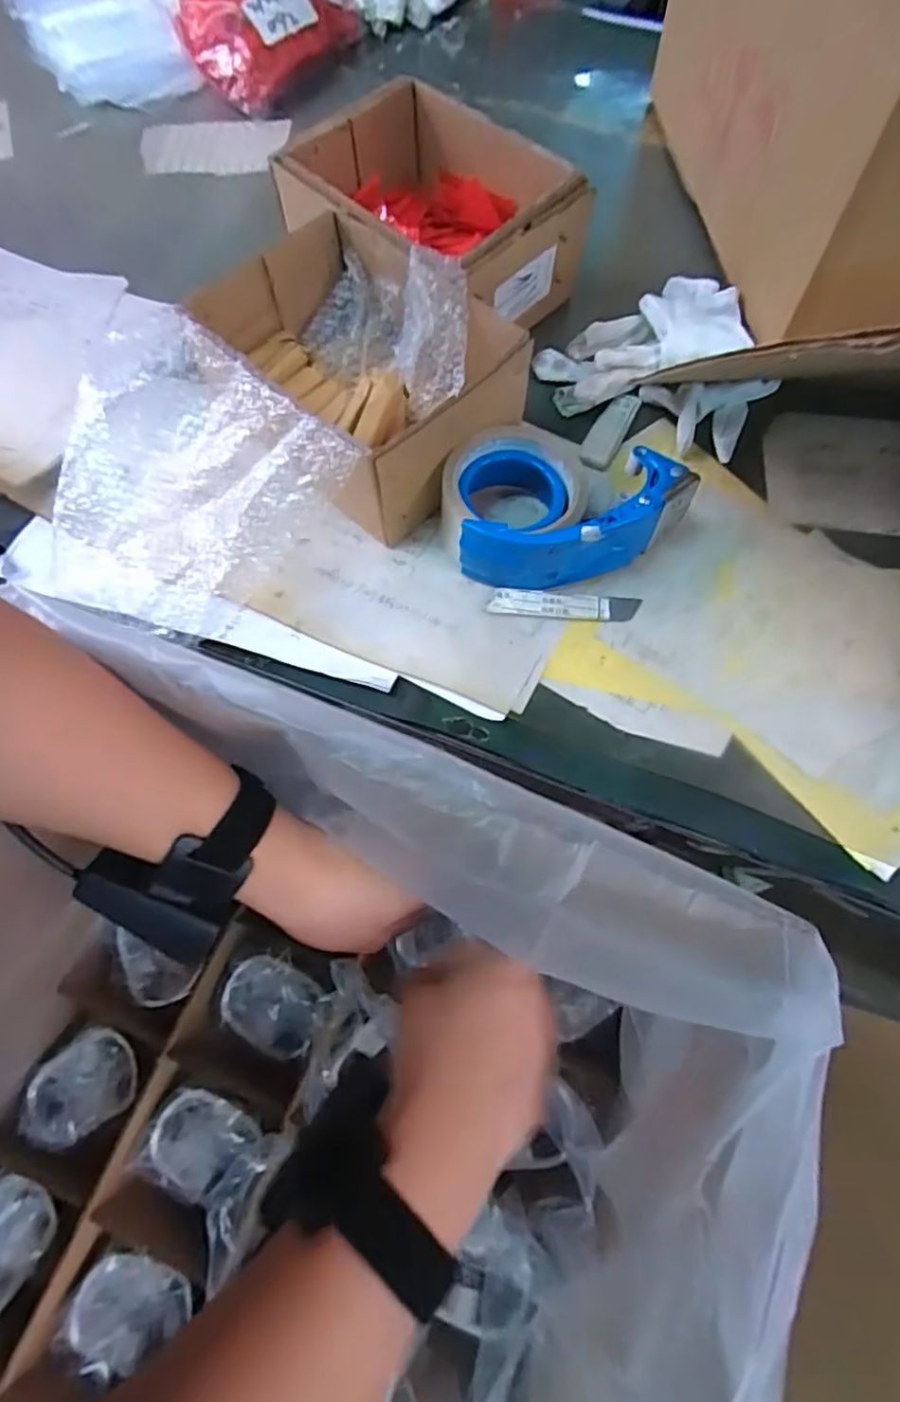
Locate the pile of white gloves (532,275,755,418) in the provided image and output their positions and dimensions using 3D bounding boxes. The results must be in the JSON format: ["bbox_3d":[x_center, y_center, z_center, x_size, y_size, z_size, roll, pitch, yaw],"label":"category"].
[{"bbox_3d":[0.152,-0.289,0.505,0.169,0.026,0.083,-26,72,-7],"label":"pile of white gloves"}]

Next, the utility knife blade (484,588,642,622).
[{"bbox_3d":[0.078,-0.066,0.433,0.101,0.006,0.019,3,71,3],"label":"utility knife blade"}]

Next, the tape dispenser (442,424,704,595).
[{"bbox_3d":[0.071,-0.123,0.426,0.149,0.059,0.100,22,73,9],"label":"tape dispenser"}]

